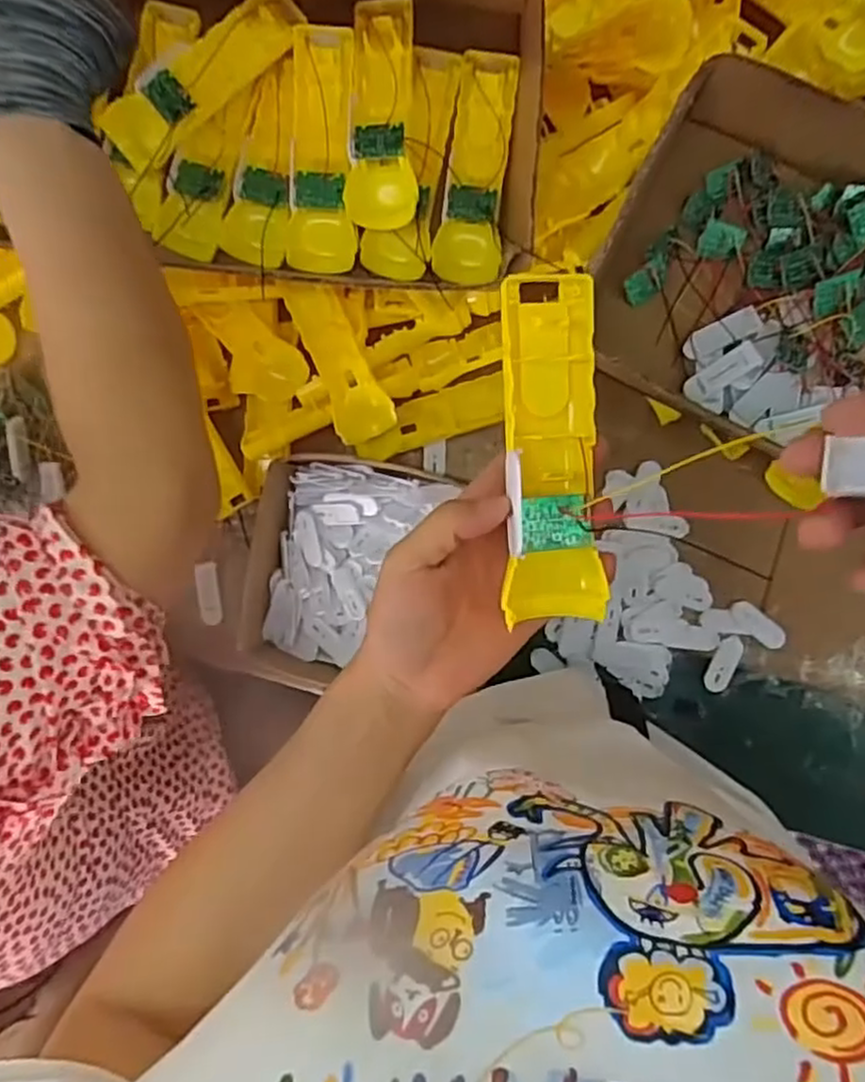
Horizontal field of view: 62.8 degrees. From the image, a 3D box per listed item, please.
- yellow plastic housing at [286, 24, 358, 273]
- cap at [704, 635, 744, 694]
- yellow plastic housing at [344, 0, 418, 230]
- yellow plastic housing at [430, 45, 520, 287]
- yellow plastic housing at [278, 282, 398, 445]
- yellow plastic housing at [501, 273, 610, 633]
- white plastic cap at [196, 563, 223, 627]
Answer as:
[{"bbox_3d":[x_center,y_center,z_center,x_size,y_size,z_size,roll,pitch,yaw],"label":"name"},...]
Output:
[{"bbox_3d":[-0.080,-0.285,0.514,0.047,0.026,0.165,4,101,8],"label":"yellow plastic housing"},{"bbox_3d":[0.249,0.105,0.605,0.020,0.004,0.050,23,91,8],"label":"cap"},{"bbox_3d":[-0.035,-0.310,0.510,0.047,0.025,0.158,1,88,8],"label":"yellow plastic housing"},{"bbox_3d":[0.032,-0.282,0.534,0.049,0.032,0.165,6,88,8],"label":"yellow plastic housing"},{"bbox_3d":[-0.079,-0.151,0.591,0.048,0.016,0.140,-25,97,6],"label":"yellow plastic housing"},{"bbox_3d":[0.057,-0.041,0.331,0.043,0.025,0.159,-2,96,7],"label":"yellow plastic housing"},{"bbox_3d":[-0.210,0.050,0.666,0.017,0.011,0.058,-4,87,7],"label":"white plastic cap"}]

